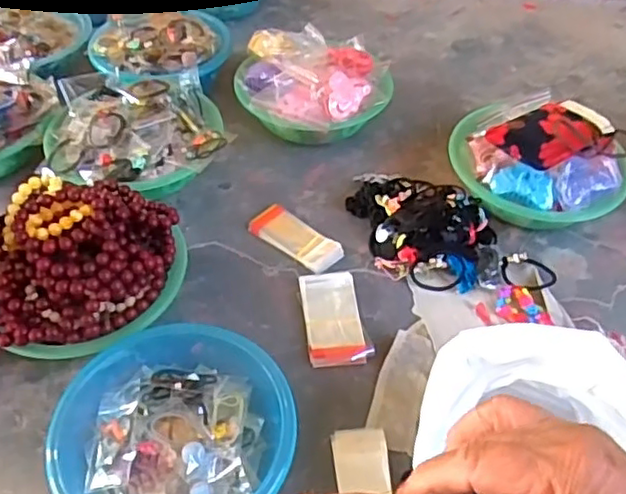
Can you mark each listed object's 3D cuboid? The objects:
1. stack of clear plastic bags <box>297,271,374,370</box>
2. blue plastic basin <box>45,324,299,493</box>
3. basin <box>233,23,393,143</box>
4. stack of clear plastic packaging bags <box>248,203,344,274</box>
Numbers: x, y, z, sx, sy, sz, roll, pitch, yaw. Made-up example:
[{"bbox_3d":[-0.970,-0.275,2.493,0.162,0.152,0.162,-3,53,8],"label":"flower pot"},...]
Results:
[{"bbox_3d":[0.024,0.085,0.761,0.070,0.019,0.124,-7,48,-8],"label":"stack of clear plastic bags"},{"bbox_3d":[-0.138,0.184,0.628,0.223,0.082,0.230,-25,53,-23],"label":"blue plastic basin"},{"bbox_3d":[0.001,-0.249,1.001,0.231,0.111,0.219,1,48,-1],"label":"basin"},{"bbox_3d":[-0.024,-0.011,0.852,0.131,0.019,0.058,34,55,26],"label":"stack of clear plastic packaging bags"}]

